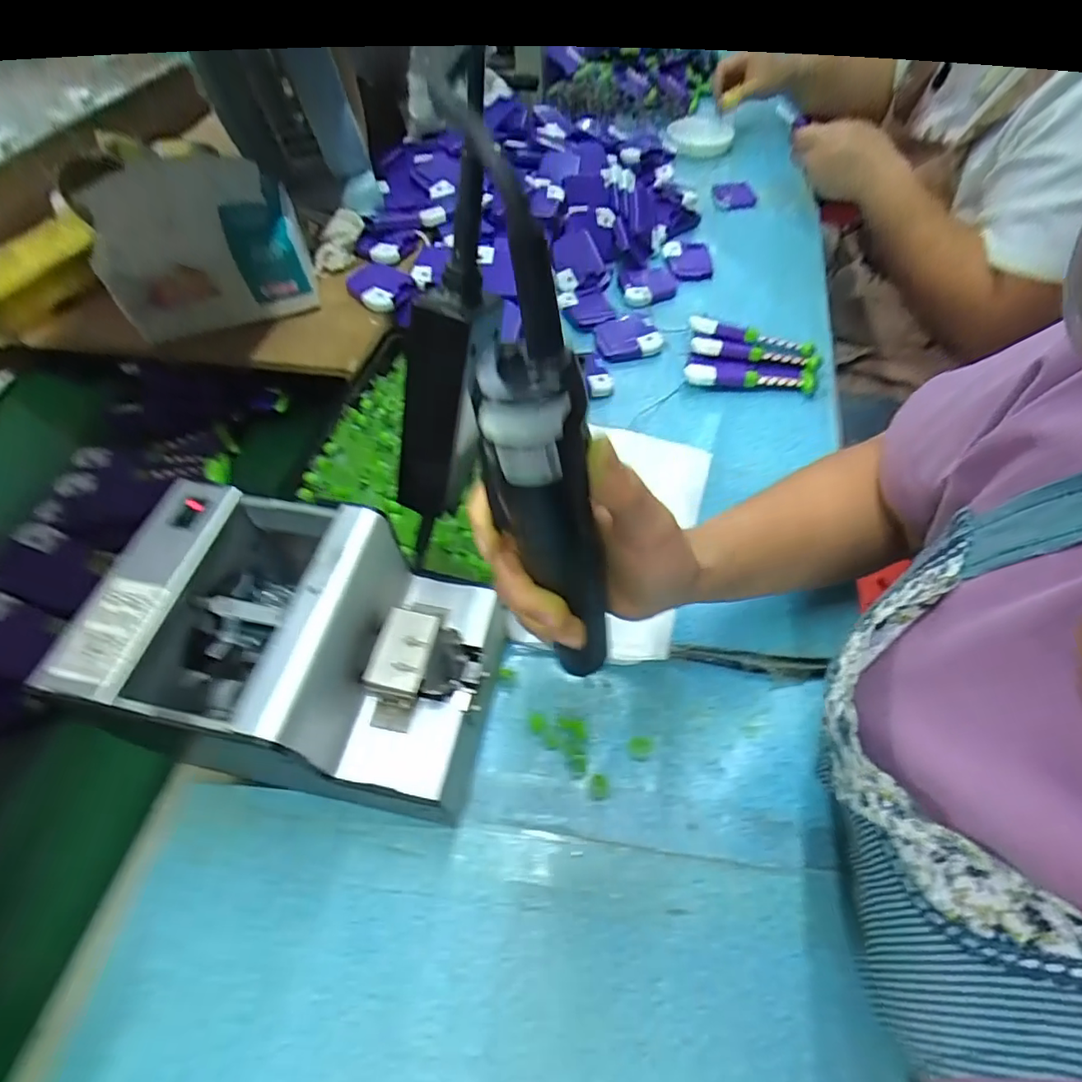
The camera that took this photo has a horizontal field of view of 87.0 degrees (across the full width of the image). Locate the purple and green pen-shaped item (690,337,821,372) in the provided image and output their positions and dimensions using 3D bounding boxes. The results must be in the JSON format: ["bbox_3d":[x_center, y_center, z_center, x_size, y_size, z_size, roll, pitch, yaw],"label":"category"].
[{"bbox_3d":[0.209,-0.183,0.560,0.122,0.013,0.020,15,58,9],"label":"purple and green pen-shaped item"}]

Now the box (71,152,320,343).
[{"bbox_3d":[-0.307,-0.276,0.530,0.159,0.089,0.141,-17,57,-9],"label":"box"}]

